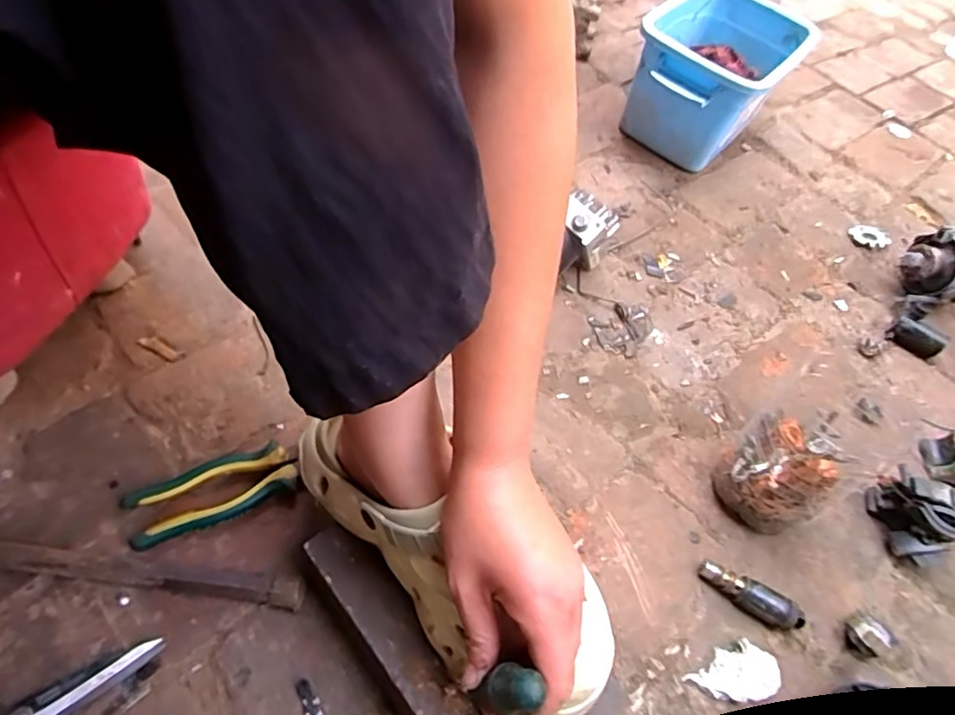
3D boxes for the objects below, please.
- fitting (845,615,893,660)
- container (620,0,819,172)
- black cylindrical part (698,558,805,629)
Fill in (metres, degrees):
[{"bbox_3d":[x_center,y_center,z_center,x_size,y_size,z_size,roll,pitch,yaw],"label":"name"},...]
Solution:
[{"bbox_3d":[0.321,0.232,0.489,0.027,0.026,0.025,-23,62,-25],"label":"fitting"},{"bbox_3d":[0.351,-0.425,0.911,0.197,0.165,0.284,34,55,13],"label":"container"},{"bbox_3d":[0.234,0.205,0.506,0.085,0.021,0.021,33,55,13],"label":"black cylindrical part"}]

